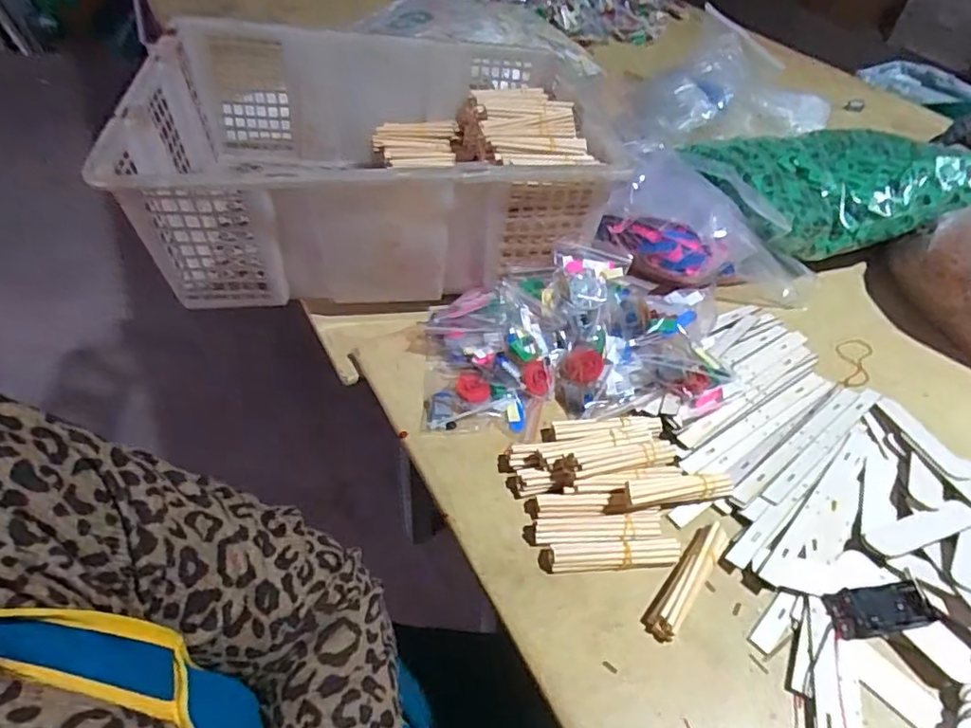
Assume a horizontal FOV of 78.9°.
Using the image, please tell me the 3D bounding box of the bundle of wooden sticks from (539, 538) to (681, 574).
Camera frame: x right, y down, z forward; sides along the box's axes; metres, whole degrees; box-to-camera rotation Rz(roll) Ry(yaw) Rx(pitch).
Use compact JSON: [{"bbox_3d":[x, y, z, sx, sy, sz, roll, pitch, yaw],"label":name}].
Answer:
[{"bbox_3d":[0.098,0.148,0.460,0.109,0.013,0.020,-2,48,-5],"label":"bundle of wooden sticks"}]

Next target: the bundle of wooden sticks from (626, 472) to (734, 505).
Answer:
[{"bbox_3d":[0.163,0.104,0.492,0.106,0.019,0.020,0,47,-20],"label":"bundle of wooden sticks"}]

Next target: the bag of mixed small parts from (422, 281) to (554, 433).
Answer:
[{"bbox_3d":[0.003,-0.018,0.581,0.130,0.050,0.165,-1,48,-4],"label":"bag of mixed small parts"}]

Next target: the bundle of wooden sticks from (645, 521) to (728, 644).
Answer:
[{"bbox_3d":[0.157,0.164,0.452,0.022,0.016,0.103,33,54,24],"label":"bundle of wooden sticks"}]

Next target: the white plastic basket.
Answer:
[{"bbox_3d":[-0.121,-0.256,0.690,0.467,0.147,0.393,-4,49,-7],"label":"white plastic basket"}]

